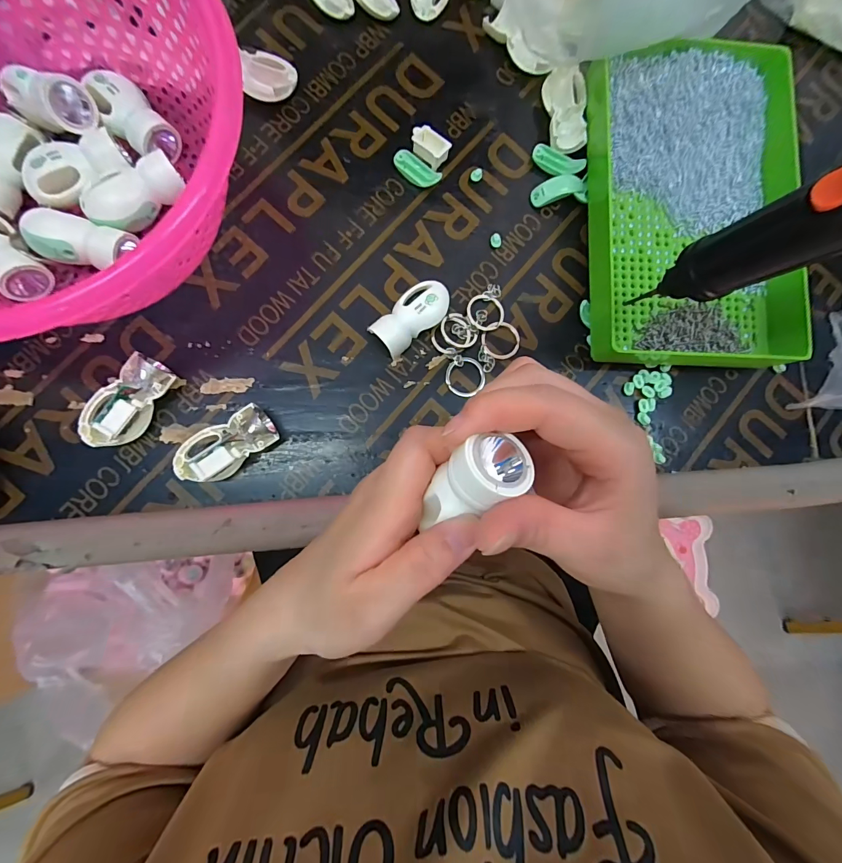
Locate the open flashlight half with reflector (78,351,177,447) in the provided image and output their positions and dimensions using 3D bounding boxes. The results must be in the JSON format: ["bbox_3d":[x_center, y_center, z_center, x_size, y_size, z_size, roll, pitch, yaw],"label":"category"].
[{"bbox_3d":[-0.199,-0.019,0.262,0.029,0.024,0.065,37,84,0],"label":"open flashlight half with reflector"}]

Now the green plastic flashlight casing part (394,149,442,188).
[{"bbox_3d":[-0.004,-0.202,0.297,0.039,0.004,0.017,37,101,4],"label":"green plastic flashlight casing part"}]

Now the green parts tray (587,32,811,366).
[{"bbox_3d":[0.210,-0.174,0.298,0.161,0.040,0.241,1,85,-4],"label":"green parts tray"}]

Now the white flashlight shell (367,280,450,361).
[{"bbox_3d":[-0.006,-0.085,0.285,0.032,0.018,0.061,44,84,1],"label":"white flashlight shell"}]

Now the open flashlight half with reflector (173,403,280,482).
[{"bbox_3d":[-0.134,0.010,0.264,0.066,0.025,0.032,-36,88,-6],"label":"open flashlight half with reflector"}]

